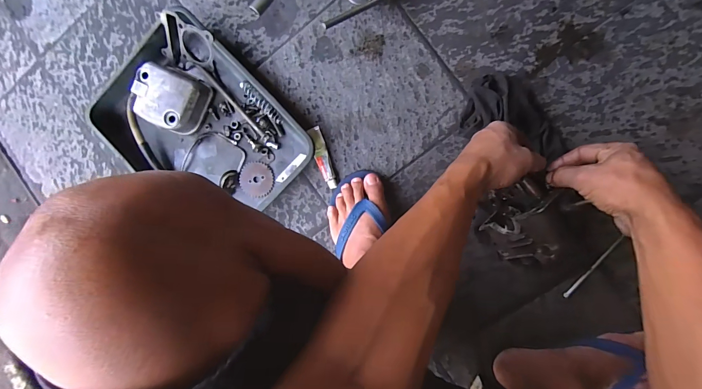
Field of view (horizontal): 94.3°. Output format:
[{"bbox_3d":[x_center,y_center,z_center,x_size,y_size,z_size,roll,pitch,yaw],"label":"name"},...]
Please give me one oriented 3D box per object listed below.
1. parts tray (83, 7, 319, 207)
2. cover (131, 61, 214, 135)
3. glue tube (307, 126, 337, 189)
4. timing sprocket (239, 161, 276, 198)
[{"bbox_3d":[-0.258,-0.113,0.569,0.344,0.059,0.260,45,98,4],"label":"parts tray"},{"bbox_3d":[-0.317,-0.169,0.574,0.112,0.057,0.100,26,96,6],"label":"cover"},{"bbox_3d":[-0.050,-0.063,0.565,0.024,0.015,0.110,-19,90,8],"label":"glue tube"},{"bbox_3d":[-0.169,-0.026,0.584,0.062,0.005,0.064,0,93,8],"label":"timing sprocket"}]

